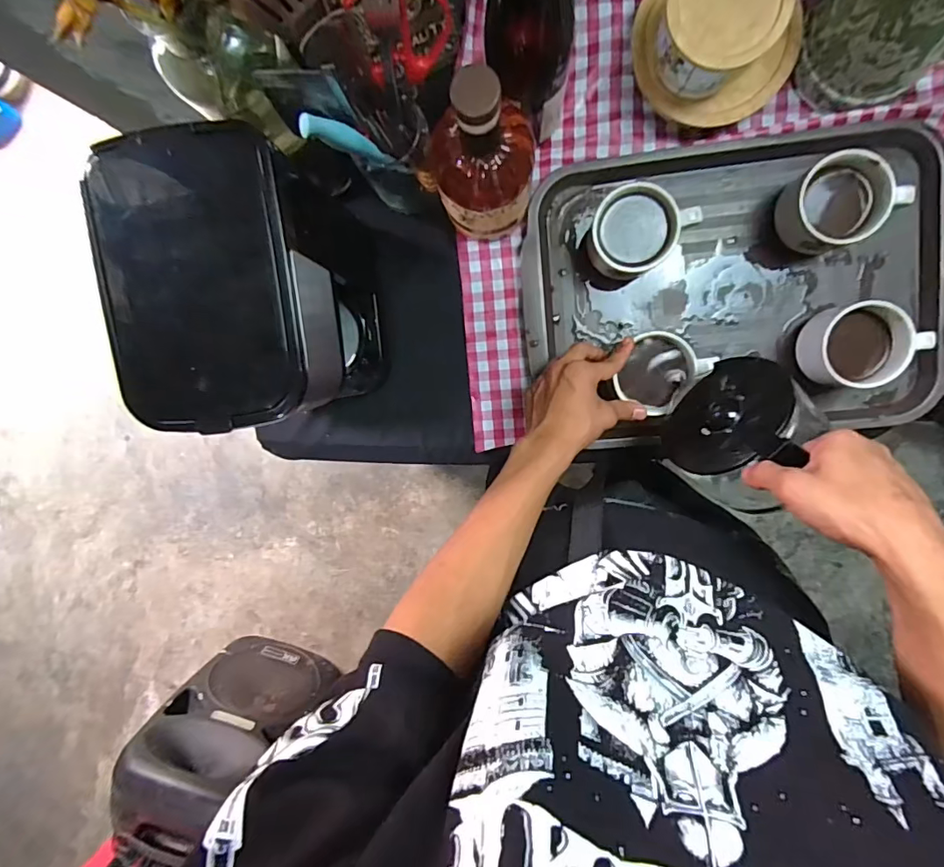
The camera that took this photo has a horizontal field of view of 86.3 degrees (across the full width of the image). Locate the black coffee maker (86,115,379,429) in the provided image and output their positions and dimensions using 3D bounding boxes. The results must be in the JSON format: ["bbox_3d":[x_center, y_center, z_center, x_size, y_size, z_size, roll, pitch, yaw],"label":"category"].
[{"bbox_3d":[-0.178,-0.127,0.441,0.128,0.229,0.216,-5,97,5],"label":"black coffee maker"}]

